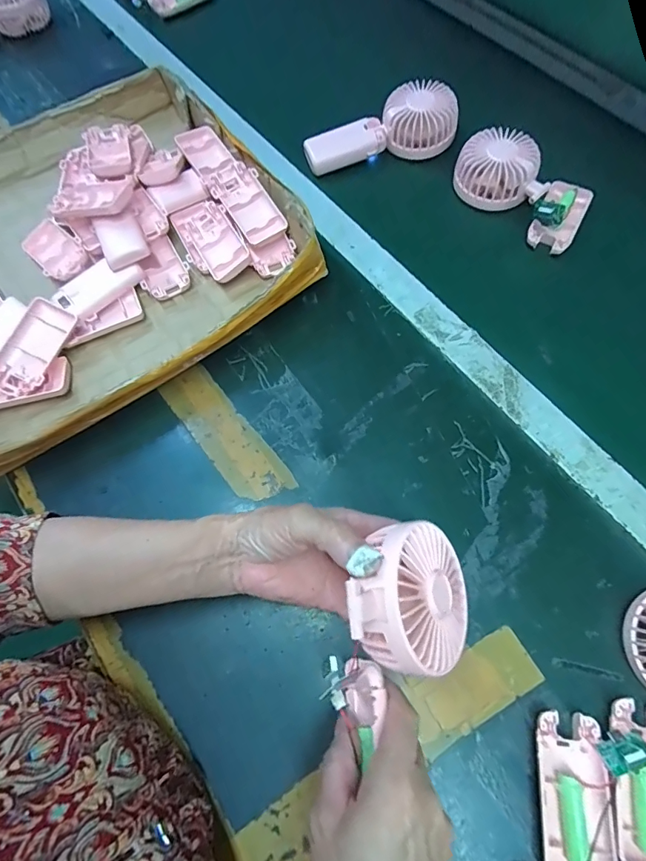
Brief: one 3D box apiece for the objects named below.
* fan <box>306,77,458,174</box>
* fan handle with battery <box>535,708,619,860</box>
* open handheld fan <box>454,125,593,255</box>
[{"bbox_3d":[0.066,-0.352,0.529,0.178,0.064,0.075,-14,68,-3],"label":"fan"},{"bbox_3d":[0.166,0.240,0.296,0.044,0.019,0.091,4,68,4],"label":"fan handle with battery"},{"bbox_3d":[0.214,-0.265,0.485,0.150,0.046,0.084,35,73,16],"label":"open handheld fan"}]

